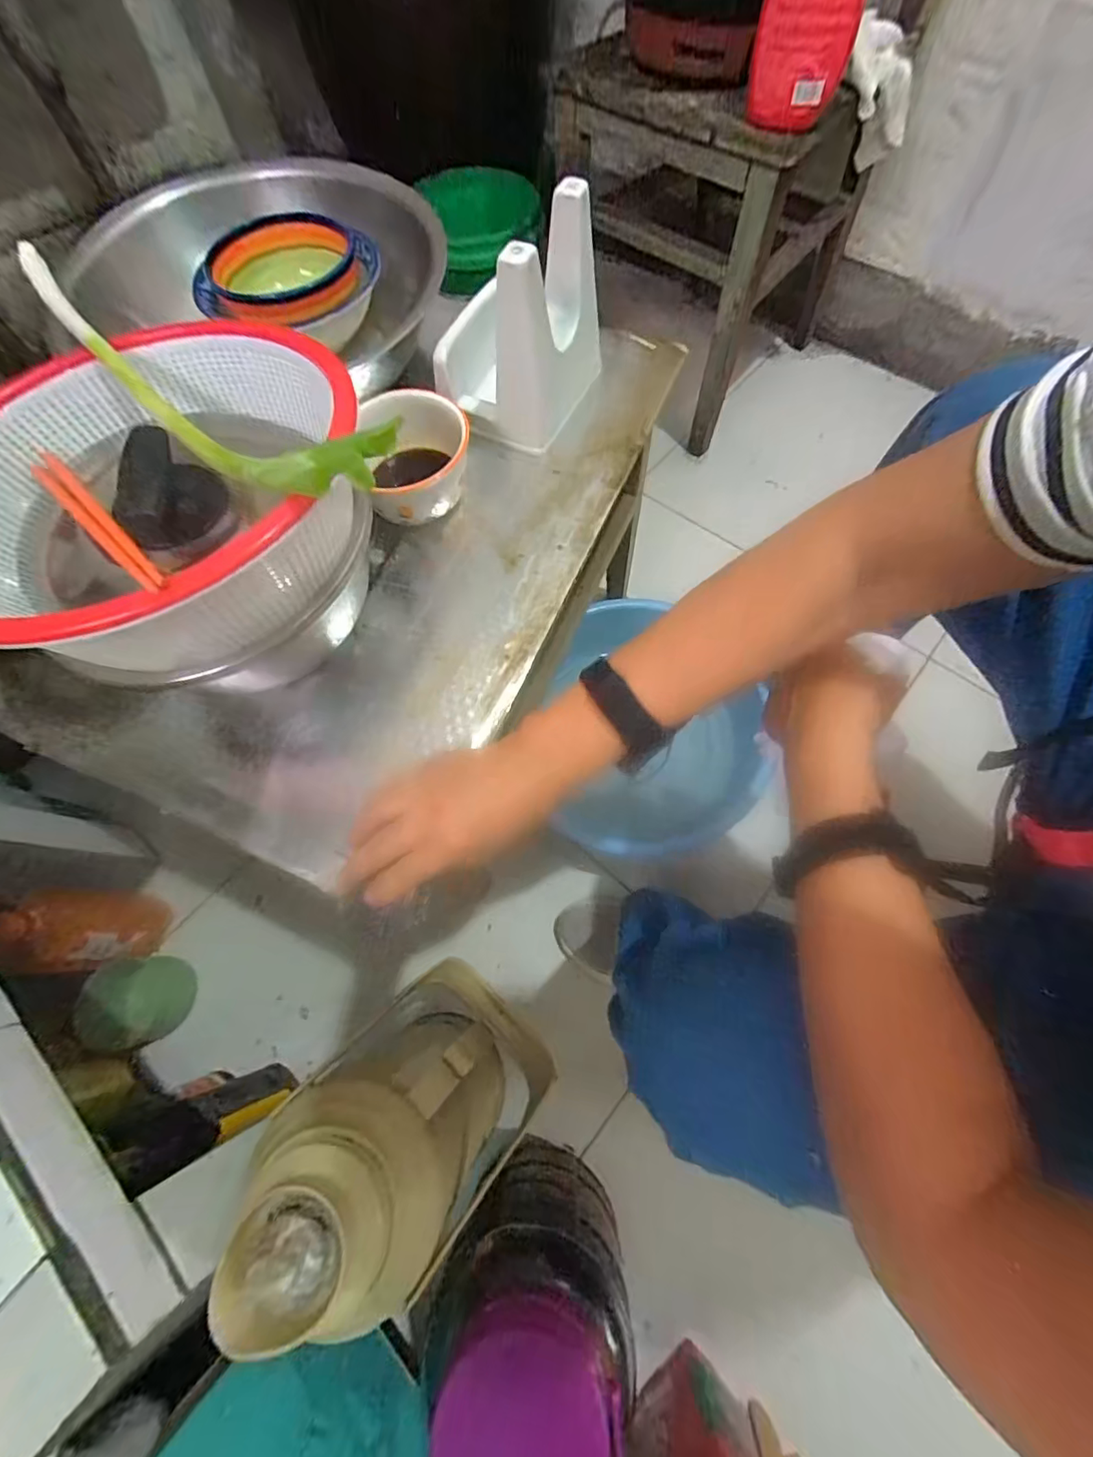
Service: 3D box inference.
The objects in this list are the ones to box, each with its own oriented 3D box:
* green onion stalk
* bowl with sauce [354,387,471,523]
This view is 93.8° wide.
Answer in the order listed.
[{"bbox_3d":[-0.216,-0.203,0.294,0.352,0.059,0.043,35,73,15],"label":"green onion stalk"},{"bbox_3d":[-0.112,-0.234,0.446,0.091,0.061,0.094,-12,68,-2],"label":"bowl with sauce"}]

